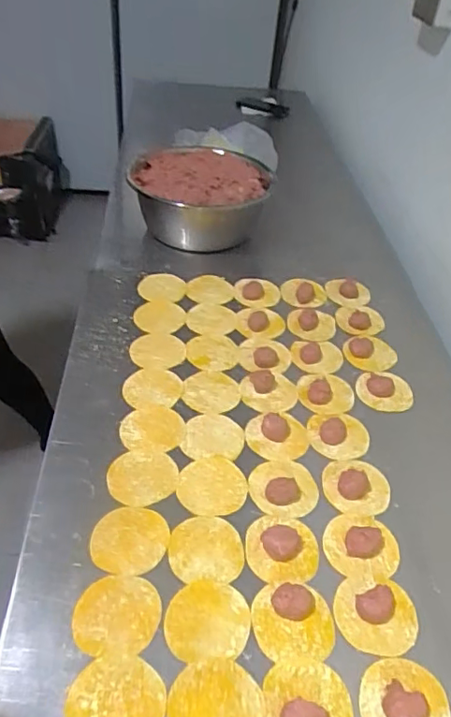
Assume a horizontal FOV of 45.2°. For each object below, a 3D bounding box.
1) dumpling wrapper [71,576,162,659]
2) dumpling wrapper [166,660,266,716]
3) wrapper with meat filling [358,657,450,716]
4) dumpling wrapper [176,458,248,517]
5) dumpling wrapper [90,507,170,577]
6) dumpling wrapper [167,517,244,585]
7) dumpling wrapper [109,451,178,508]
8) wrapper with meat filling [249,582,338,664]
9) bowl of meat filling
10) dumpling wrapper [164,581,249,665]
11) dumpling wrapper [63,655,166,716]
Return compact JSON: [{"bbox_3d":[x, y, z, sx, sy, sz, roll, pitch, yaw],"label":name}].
[{"bbox_3d":[-0.109,0.257,0.544,0.083,0.004,0.077,4,44,-6],"label":"dumpling wrapper"},{"bbox_3d":[-0.008,0.313,0.483,0.085,0.004,0.077,-4,42,-10],"label":"dumpling wrapper"},{"bbox_3d":[0.164,0.315,0.491,0.077,0.017,0.081,3,44,-2],"label":"wrapper with meat filling"},{"bbox_3d":[-0.016,0.153,0.658,0.083,0.004,0.083,3,44,-2],"label":"dumpling wrapper"},{"bbox_3d":[-0.106,0.201,0.603,0.082,0.005,0.078,3,45,-4],"label":"dumpling wrapper"},{"bbox_3d":[-0.021,0.210,0.598,0.080,0.004,0.075,3,44,-2],"label":"dumpling wrapper"},{"bbox_3d":[-0.102,0.146,0.666,0.083,0.005,0.078,1,44,-4],"label":"dumpling wrapper"},{"bbox_3d":[0.069,0.260,0.540,0.081,0.025,0.072,4,44,-1],"label":"wrapper with meat filling"},{"bbox_3d":[-0.067,-0.334,1.119,0.287,0.125,0.243,29,48,23],"label":"bowl of meat filling"},{"bbox_3d":[-0.018,0.263,0.543,0.082,0.007,0.076,-1,45,1],"label":"dumpling wrapper"},{"bbox_3d":[-0.098,0.306,0.481,0.084,0.004,0.078,3,44,-2],"label":"dumpling wrapper"}]

